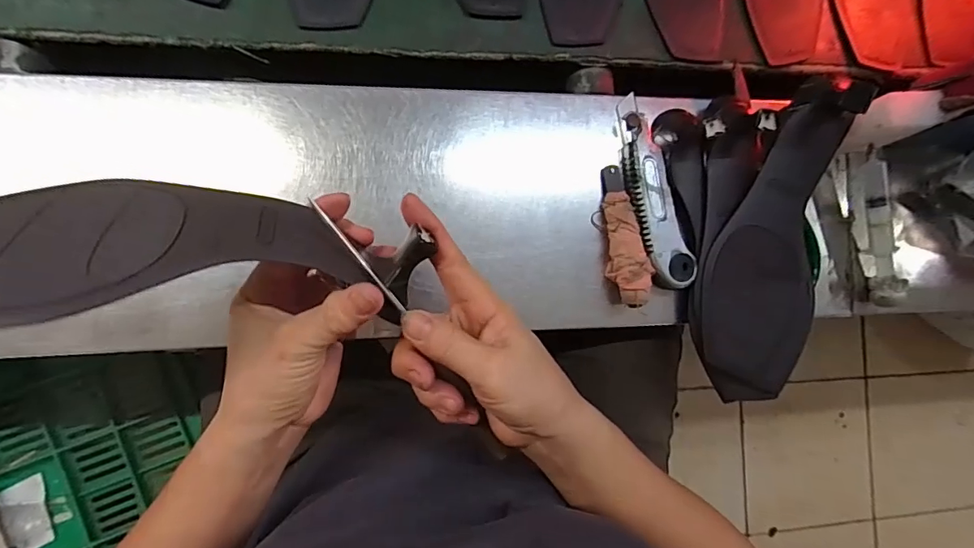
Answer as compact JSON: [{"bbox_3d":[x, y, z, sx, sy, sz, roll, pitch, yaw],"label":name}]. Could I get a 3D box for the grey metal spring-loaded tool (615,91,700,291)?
[{"bbox_3d":[0.135,-0.067,0.397,0.038,0.022,0.158,-18,91,-9],"label":"grey metal spring-loaded tool"}]

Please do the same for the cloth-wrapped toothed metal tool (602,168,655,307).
[{"bbox_3d":[0.113,-0.032,0.389,0.029,0.029,0.113,-4,89,-9],"label":"cloth-wrapped toothed metal tool"}]

